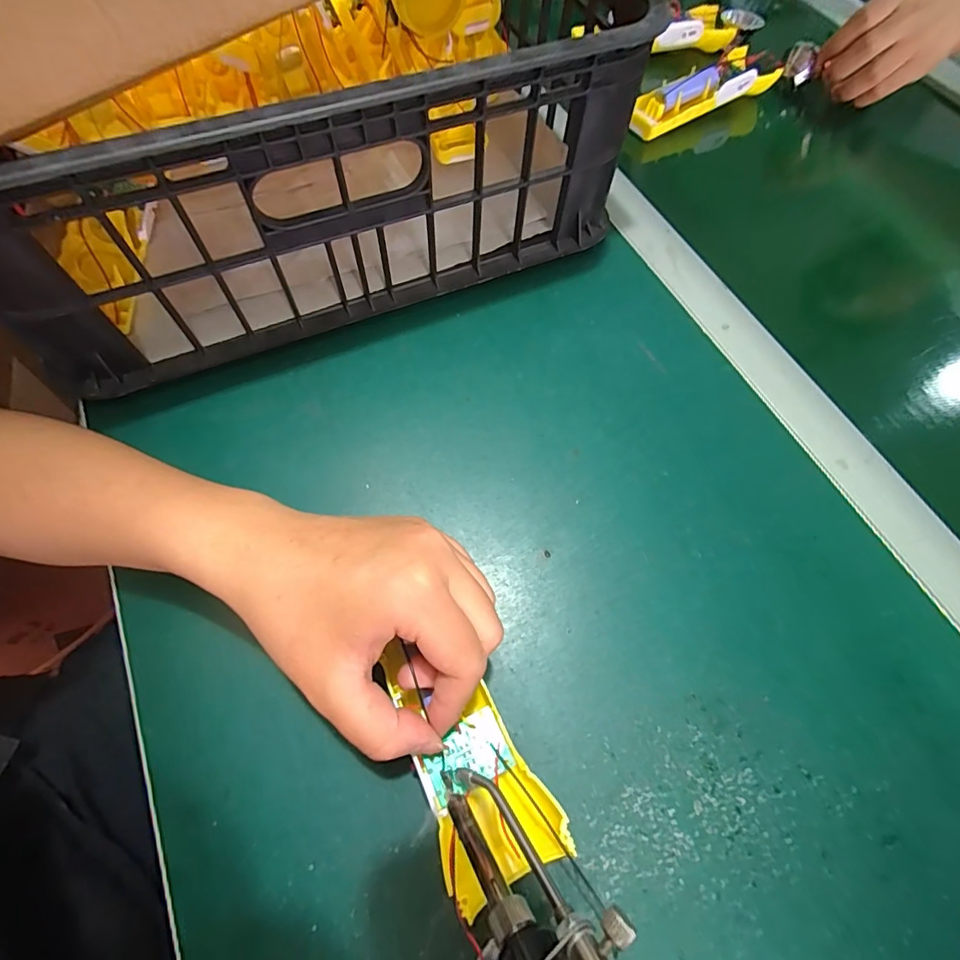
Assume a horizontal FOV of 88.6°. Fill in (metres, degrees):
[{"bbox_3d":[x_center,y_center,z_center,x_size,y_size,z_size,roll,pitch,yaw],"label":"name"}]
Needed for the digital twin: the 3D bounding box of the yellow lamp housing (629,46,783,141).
[{"bbox_3d":[0.210,-0.368,0.466,0.164,0.035,0.037,-28,69,-14],"label":"yellow lamp housing"}]

